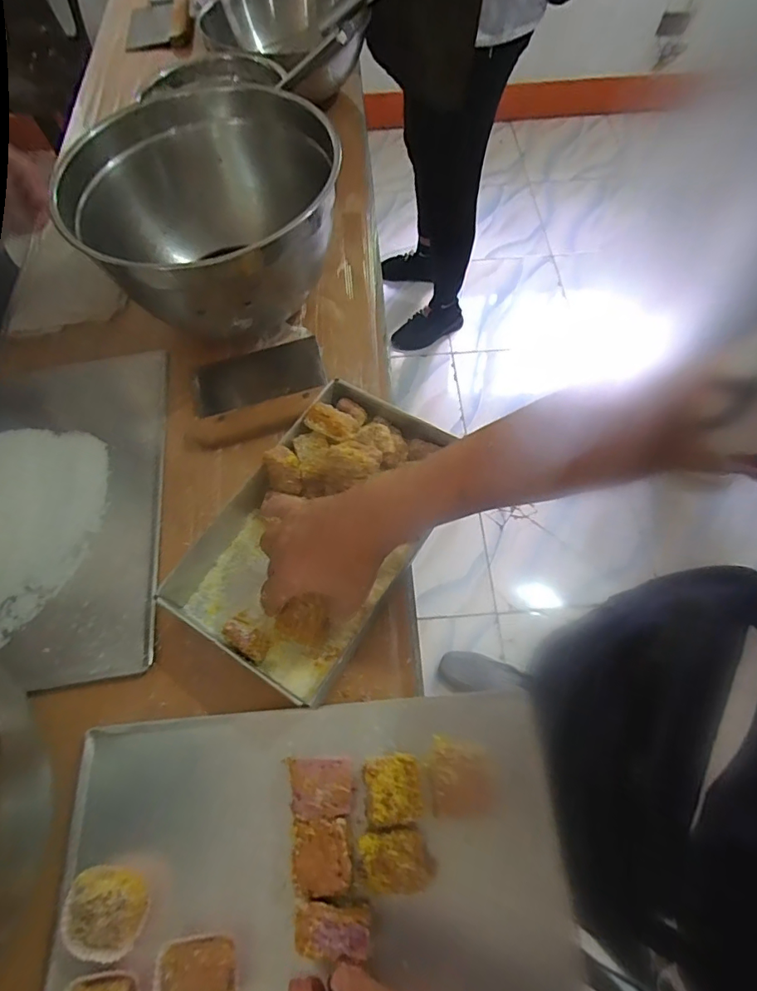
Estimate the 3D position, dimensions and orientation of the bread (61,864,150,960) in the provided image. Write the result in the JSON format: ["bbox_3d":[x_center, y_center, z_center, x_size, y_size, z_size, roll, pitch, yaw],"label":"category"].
[{"bbox_3d":[-0.189,0.287,0.342,0.056,0.029,0.048,6,64,6],"label":"bread"}]

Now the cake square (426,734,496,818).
[{"bbox_3d":[0.061,0.208,0.366,0.046,0.023,0.049,7,64,6],"label":"cake square"}]

